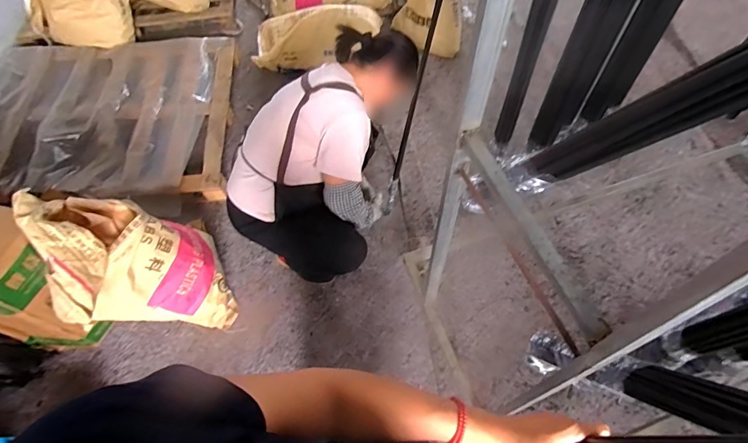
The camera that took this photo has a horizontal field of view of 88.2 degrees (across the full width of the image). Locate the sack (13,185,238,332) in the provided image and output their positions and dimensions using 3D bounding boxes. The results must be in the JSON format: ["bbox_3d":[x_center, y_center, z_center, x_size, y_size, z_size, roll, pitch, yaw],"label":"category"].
[{"bbox_3d":[-0.744,0.148,1.272,0.336,0.629,0.349,-22,63,-11],"label":"sack"}]

